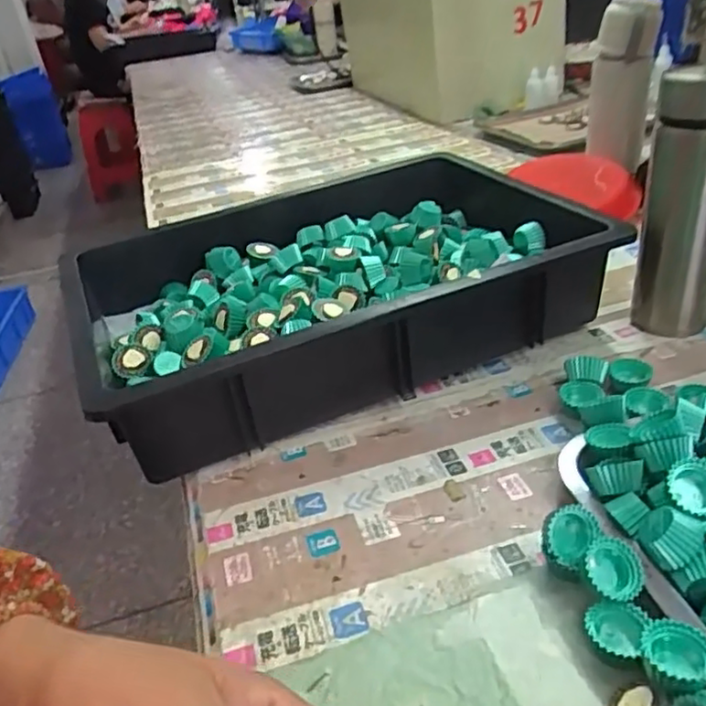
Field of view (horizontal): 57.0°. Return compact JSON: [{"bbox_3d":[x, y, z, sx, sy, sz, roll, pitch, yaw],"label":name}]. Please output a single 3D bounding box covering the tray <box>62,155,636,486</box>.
[{"bbox_3d":[-0.019,-0.060,0.606,0.434,0.100,0.315,-19,33,-17],"label":"tray"}]

